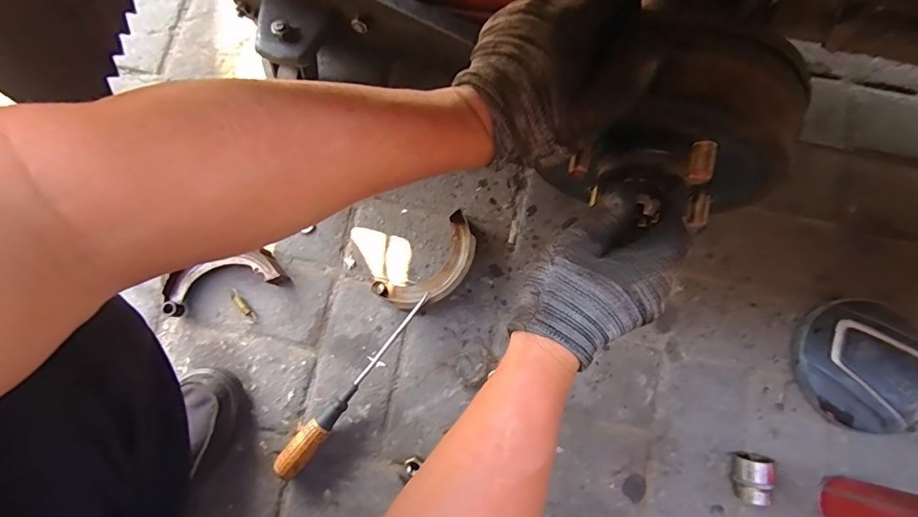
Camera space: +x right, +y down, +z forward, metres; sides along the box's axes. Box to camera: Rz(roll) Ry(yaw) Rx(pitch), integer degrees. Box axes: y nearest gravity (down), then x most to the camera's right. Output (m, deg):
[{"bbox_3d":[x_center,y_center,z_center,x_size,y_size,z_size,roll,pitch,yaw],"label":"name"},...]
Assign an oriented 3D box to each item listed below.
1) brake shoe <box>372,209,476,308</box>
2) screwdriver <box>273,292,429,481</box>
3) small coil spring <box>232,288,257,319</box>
[{"bbox_3d":[-0.030,0.014,0.560,0.135,0.034,0.067,-40,80,-7],"label":"brake shoe"},{"bbox_3d":[-0.113,0.146,0.531,0.028,0.035,0.245,42,82,9],"label":"screwdriver"},{"bbox_3d":[-0.262,0.055,0.566,0.012,0.008,0.044,-37,93,-6],"label":"small coil spring"}]

